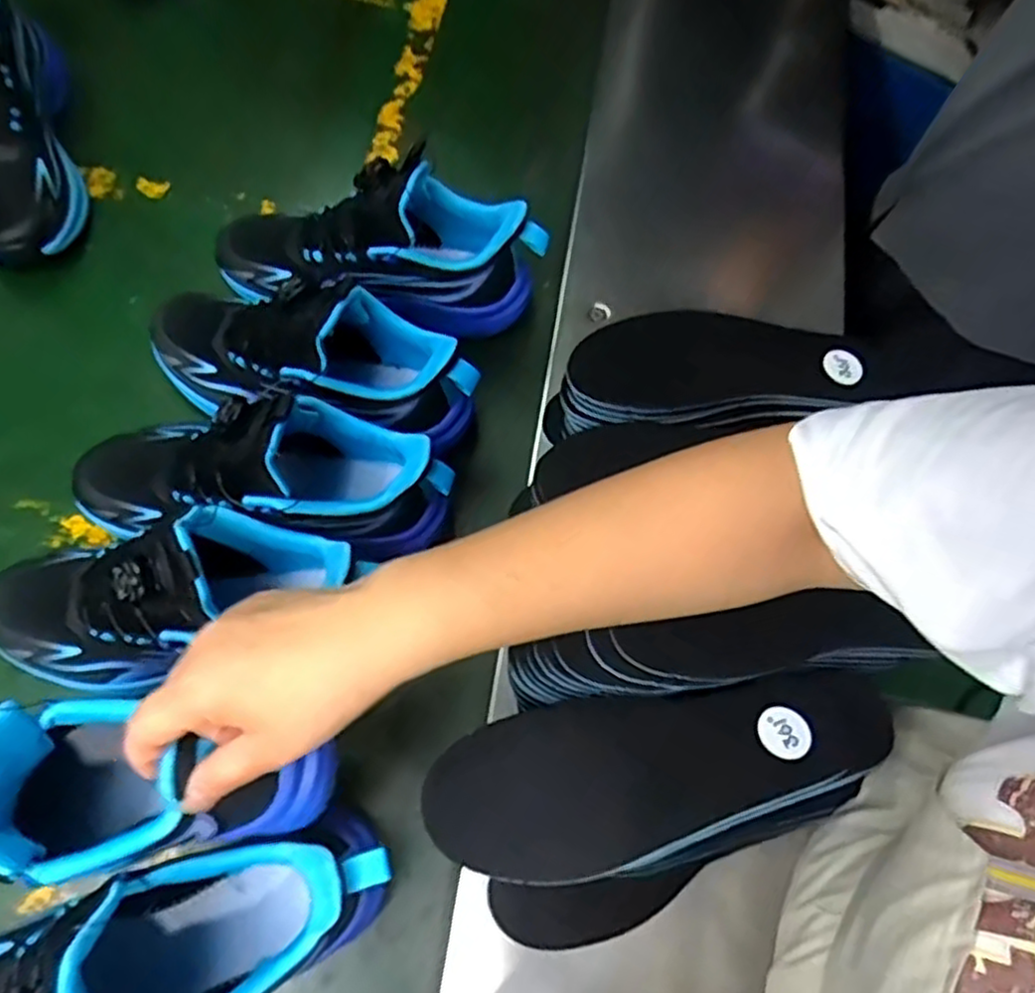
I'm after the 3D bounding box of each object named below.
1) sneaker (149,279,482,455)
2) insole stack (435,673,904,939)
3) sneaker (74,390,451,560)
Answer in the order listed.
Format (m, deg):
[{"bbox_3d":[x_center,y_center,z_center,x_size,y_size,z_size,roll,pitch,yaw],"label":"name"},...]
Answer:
[{"bbox_3d":[-0.152,-0.096,0.517,0.242,0.125,0.093,19,69,1],"label":"sneaker"},{"bbox_3d":[0.080,0.143,0.367,0.239,0.027,0.099,-14,72,-11],"label":"insole stack"},{"bbox_3d":[-0.173,-0.015,0.472,0.252,0.130,0.097,7,69,-3],"label":"sneaker"}]

